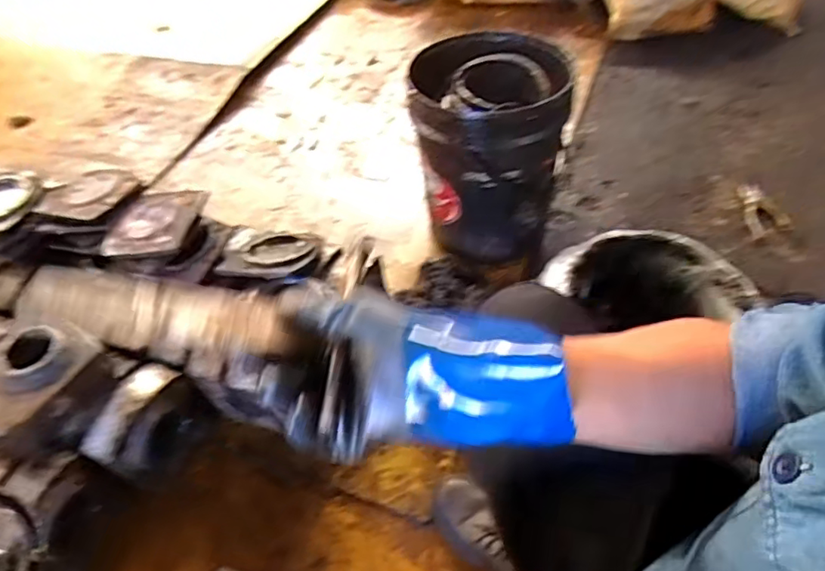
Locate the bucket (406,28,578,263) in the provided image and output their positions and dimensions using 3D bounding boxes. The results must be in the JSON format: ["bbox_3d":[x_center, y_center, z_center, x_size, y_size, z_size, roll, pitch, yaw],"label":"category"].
[{"bbox_3d":[0.160,-0.294,1.208,0.296,0.337,0.336,7,50,11],"label":"bucket"}]

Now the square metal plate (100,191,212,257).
[{"bbox_3d":[-0.448,-0.113,0.995,0.151,0.031,0.155,10,49,14],"label":"square metal plate"}]

